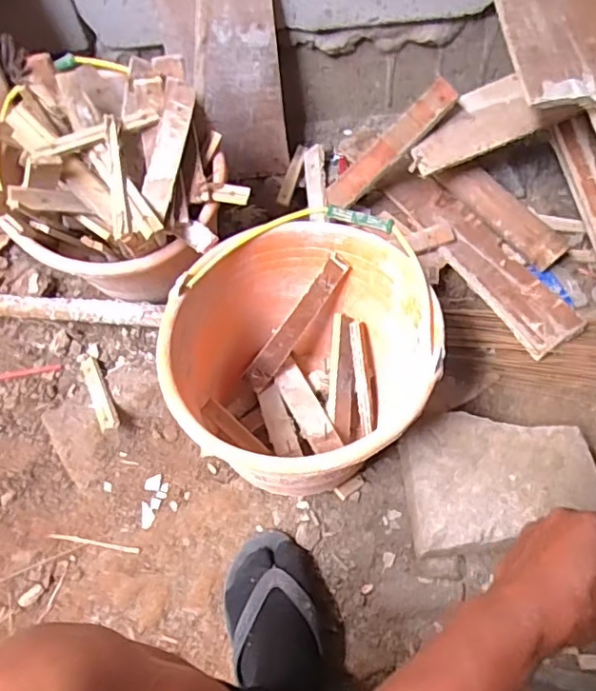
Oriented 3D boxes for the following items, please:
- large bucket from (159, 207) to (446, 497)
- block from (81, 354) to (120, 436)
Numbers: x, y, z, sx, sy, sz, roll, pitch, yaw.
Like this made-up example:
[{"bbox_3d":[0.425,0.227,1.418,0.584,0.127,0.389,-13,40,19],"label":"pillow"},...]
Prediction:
[{"bbox_3d":[0.019,0.030,0.697,0.283,0.266,0.322,38,71,20],"label":"large bucket"},{"bbox_3d":[-0.278,0.063,0.795,0.027,0.014,0.153,-29,46,-11],"label":"block"}]

